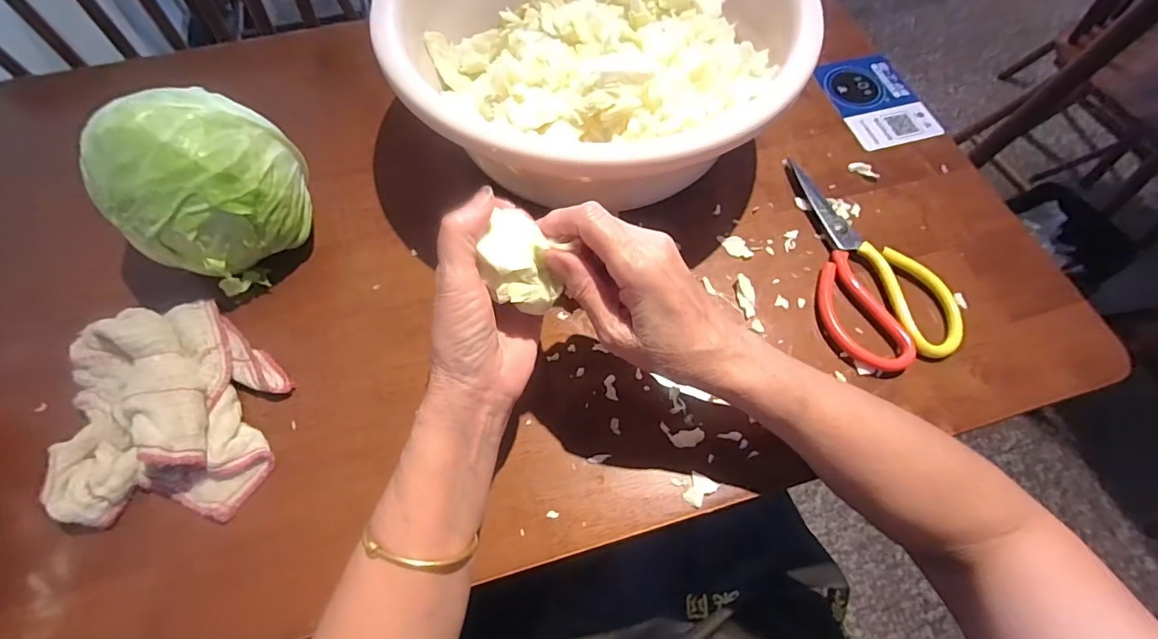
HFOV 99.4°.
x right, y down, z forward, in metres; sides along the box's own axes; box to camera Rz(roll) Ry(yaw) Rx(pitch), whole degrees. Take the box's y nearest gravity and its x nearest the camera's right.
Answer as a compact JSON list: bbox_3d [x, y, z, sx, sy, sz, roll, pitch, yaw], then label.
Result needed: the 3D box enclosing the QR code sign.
[{"bbox_3d":[0.308,-0.228,0.510,0.091,0.010,0.125,-12,64,-4],"label":"QR code sign"}]

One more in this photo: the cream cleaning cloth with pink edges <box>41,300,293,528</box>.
[{"bbox_3d":[-0.290,0.056,0.344,0.146,0.045,0.157,-2,64,-1],"label":"cream cleaning cloth with pink edges"}]

